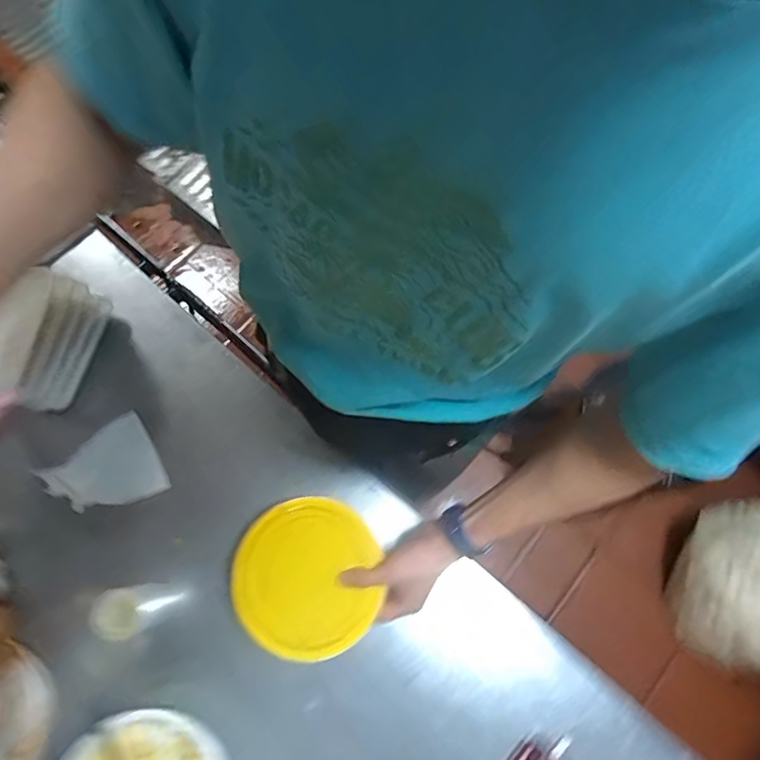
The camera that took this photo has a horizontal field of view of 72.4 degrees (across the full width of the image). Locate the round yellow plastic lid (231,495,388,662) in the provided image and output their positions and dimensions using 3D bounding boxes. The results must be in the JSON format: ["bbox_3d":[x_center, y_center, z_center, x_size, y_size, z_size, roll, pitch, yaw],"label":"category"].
[{"bbox_3d":[-0.081,0.214,0.576,0.153,0.020,0.166,7,56,-10],"label":"round yellow plastic lid"}]

